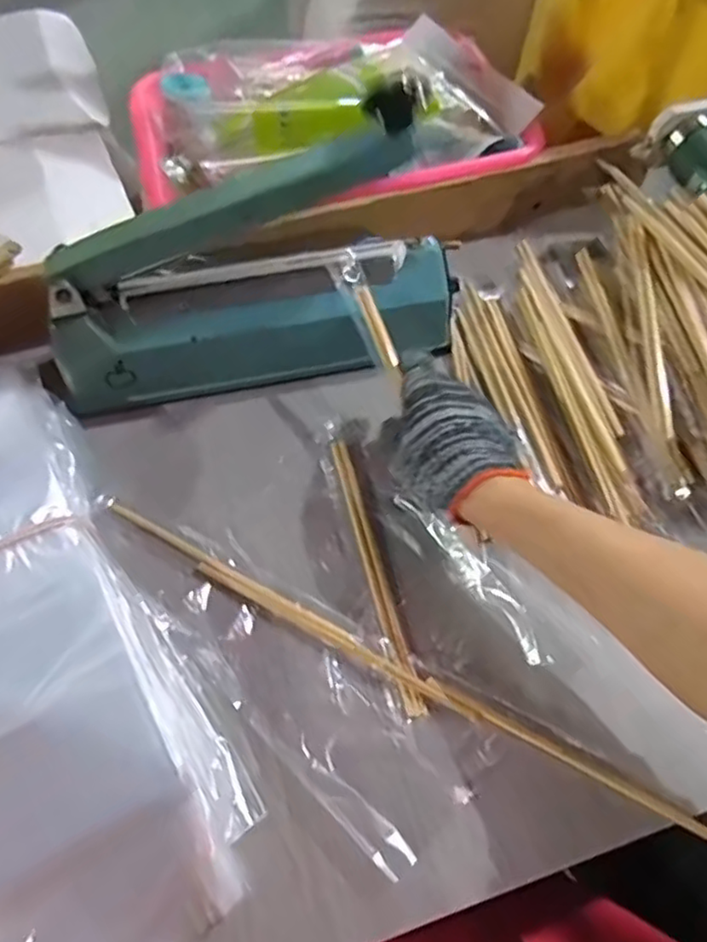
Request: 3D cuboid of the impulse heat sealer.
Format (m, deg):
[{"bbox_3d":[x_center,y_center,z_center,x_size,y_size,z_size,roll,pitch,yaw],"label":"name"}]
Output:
[{"bbox_3d":[-0.070,-0.136,0.475,0.303,0.179,0.074,-7,58,-5],"label":"impulse heat sealer"}]

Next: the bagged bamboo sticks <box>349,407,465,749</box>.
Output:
[{"bbox_3d":[0.011,0.058,0.455,0.014,0.007,0.218,-12,59,-8],"label":"bagged bamboo sticks"}]

